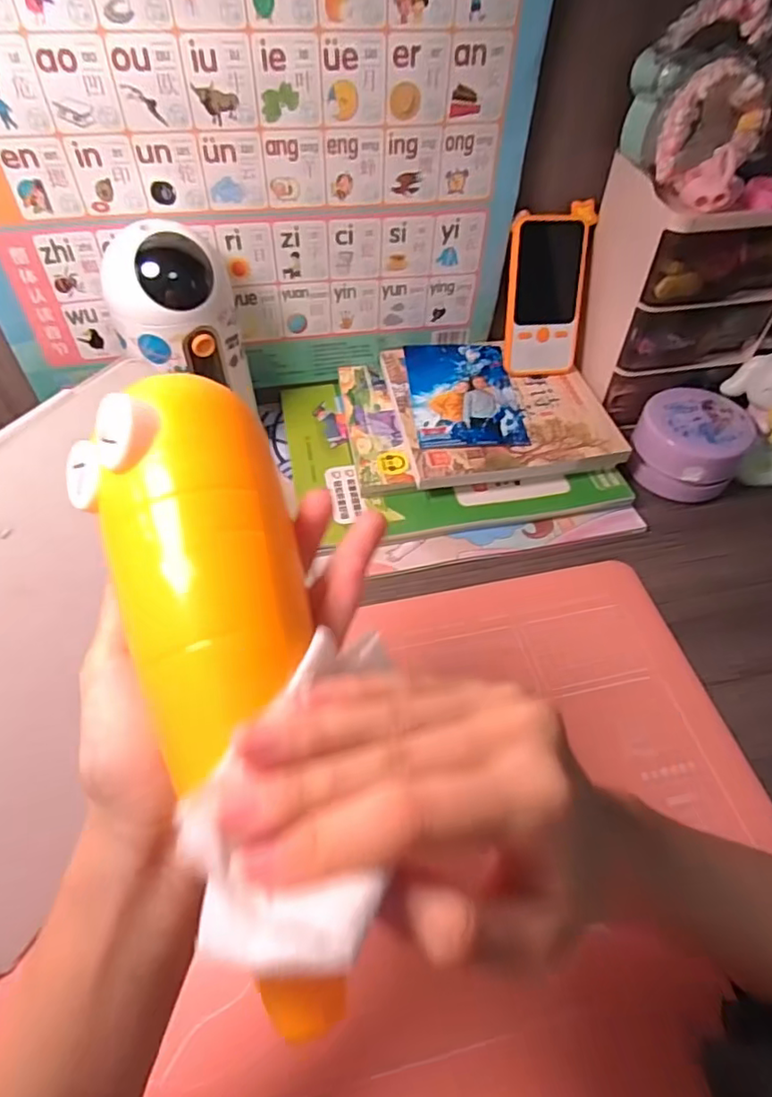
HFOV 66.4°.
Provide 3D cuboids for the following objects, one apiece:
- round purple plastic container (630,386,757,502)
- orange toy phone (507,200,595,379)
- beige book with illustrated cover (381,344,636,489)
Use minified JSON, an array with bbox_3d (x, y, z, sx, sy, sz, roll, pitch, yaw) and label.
[{"bbox_3d":[0.243,-0.086,0.476,0.080,0.051,0.079,0,52,0],"label":"round purple plastic container"},{"bbox_3d":[0.133,-0.210,0.488,0.067,0.123,0.015,-7,24,-8],"label":"orange toy phone"},{"bbox_3d":[0.094,-0.120,0.490,0.170,0.016,0.154,-8,52,-6],"label":"beige book with illustrated cover"}]

